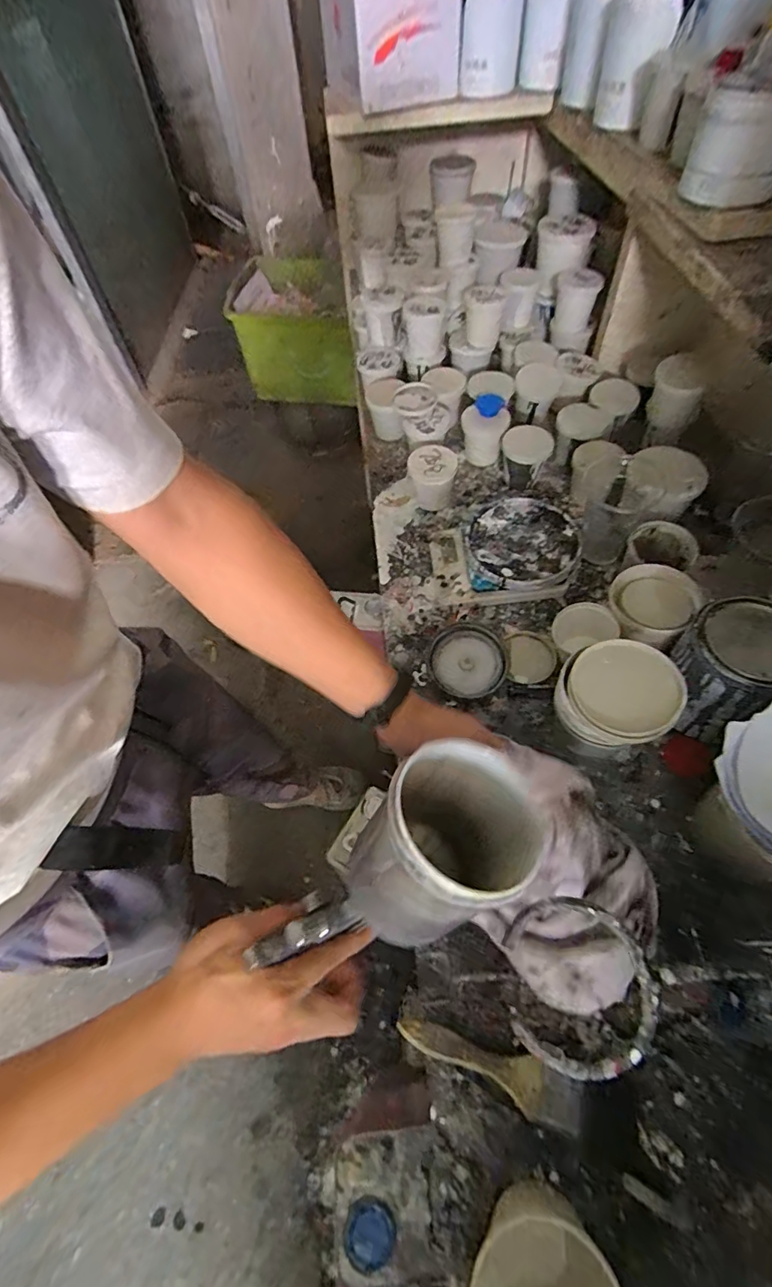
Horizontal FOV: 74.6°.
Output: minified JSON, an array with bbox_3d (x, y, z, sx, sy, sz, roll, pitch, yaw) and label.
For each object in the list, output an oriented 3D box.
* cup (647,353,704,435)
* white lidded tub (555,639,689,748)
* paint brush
[{"bbox_3d":[0.426,-0.370,0.738,0.078,0.078,0.089,25,62,18],"label":"cup"},{"bbox_3d":[0.222,0.048,0.485,0.091,0.057,0.099,-1,57,2],"label":"white lidded tub"},{"bbox_3d":[0.083,0.352,0.420,0.150,0.017,0.036,16,59,13],"label":"paint brush"}]

